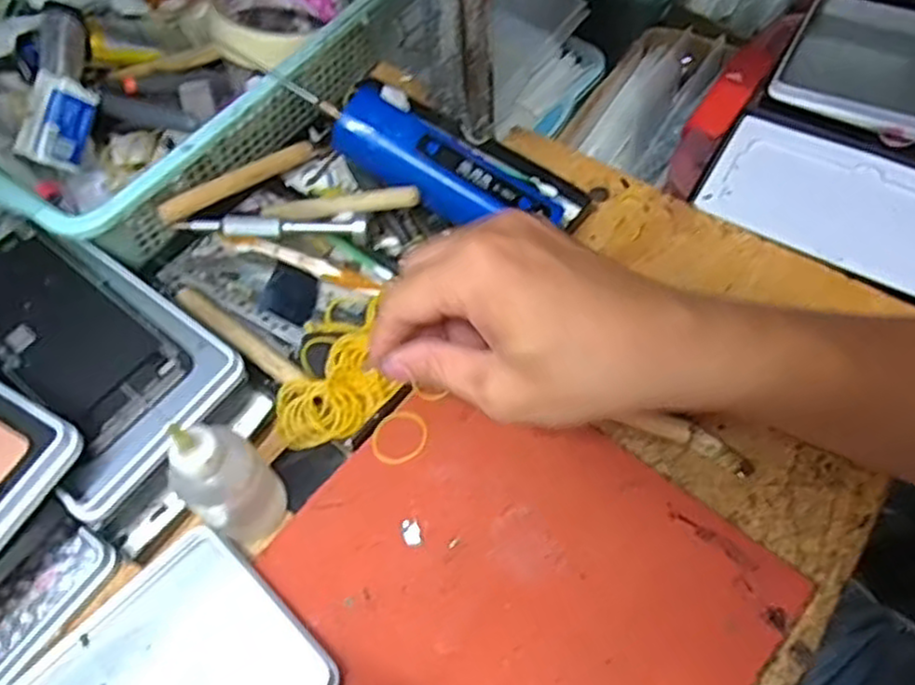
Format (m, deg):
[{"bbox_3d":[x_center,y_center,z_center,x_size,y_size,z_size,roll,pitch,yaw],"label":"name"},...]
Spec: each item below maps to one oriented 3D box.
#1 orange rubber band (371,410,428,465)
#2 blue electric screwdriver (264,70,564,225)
[{"bbox_3d":[-0.029,0.048,0.377,0.030,0.004,0.026,-27,63,-11],"label":"orange rubber band"},{"bbox_3d":[-0.021,-0.104,0.413,0.164,0.031,0.037,26,64,0],"label":"blue electric screwdriver"}]

